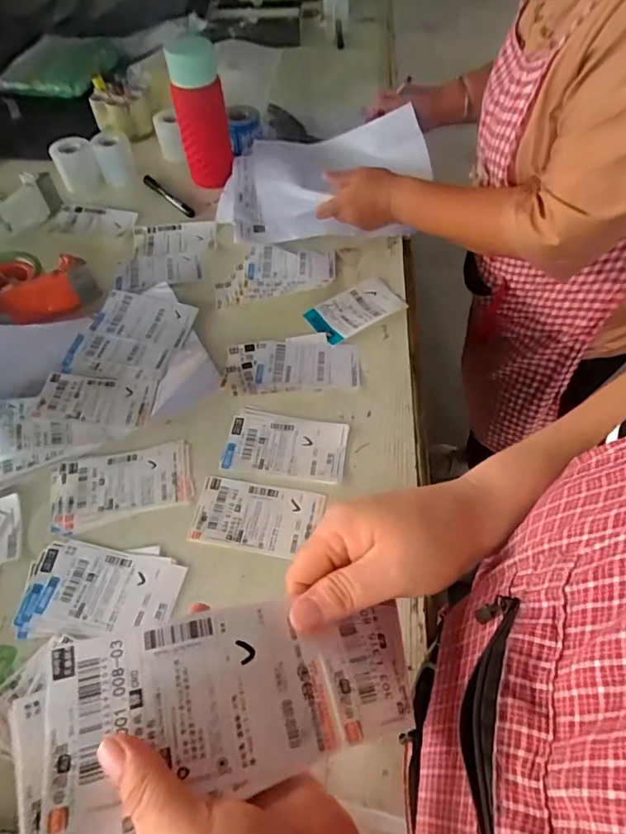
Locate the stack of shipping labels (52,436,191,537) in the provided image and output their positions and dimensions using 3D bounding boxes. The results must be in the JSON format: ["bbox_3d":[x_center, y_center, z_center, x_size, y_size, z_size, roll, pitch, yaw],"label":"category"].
[{"bbox_3d":[-0.212,0.074,0.577,0.152,0.005,0.085,-12,55,-7],"label":"stack of shipping labels"}]

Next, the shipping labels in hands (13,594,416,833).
[{"bbox_3d":[-0.040,0.135,0.255,0.186,0.018,0.087,-13,58,-19],"label":"shipping labels in hands"}]

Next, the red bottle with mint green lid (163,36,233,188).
[{"bbox_3d":[-0.188,-0.514,0.871,0.081,0.193,0.100,-13,55,-7],"label":"red bottle with mint green lid"}]

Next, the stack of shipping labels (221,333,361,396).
[{"bbox_3d":[-0.028,-0.069,0.668,0.174,0.011,0.095,-6,54,-3],"label":"stack of shipping labels"}]

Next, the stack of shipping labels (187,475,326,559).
[{"bbox_3d":[-0.061,0.106,0.551,0.130,0.004,0.077,8,55,8],"label":"stack of shipping labels"}]

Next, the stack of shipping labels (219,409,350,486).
[{"bbox_3d":[-0.032,0.032,0.598,0.139,0.006,0.084,7,55,7],"label":"stack of shipping labels"}]

